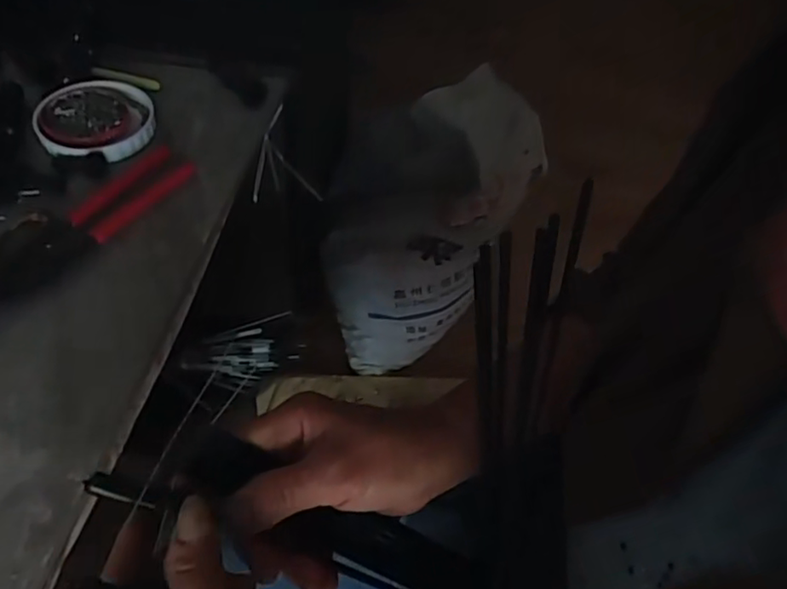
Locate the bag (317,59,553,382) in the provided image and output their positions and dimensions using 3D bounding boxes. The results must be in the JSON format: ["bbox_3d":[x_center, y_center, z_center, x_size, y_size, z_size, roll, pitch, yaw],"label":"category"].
[{"bbox_3d":[0.052,-0.087,1.083,0.324,0.556,0.127,-6,53,-11],"label":"bag"}]

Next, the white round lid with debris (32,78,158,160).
[{"bbox_3d":[-0.234,-0.141,0.504,0.083,0.013,0.088,3,52,-4],"label":"white round lid with debris"}]

